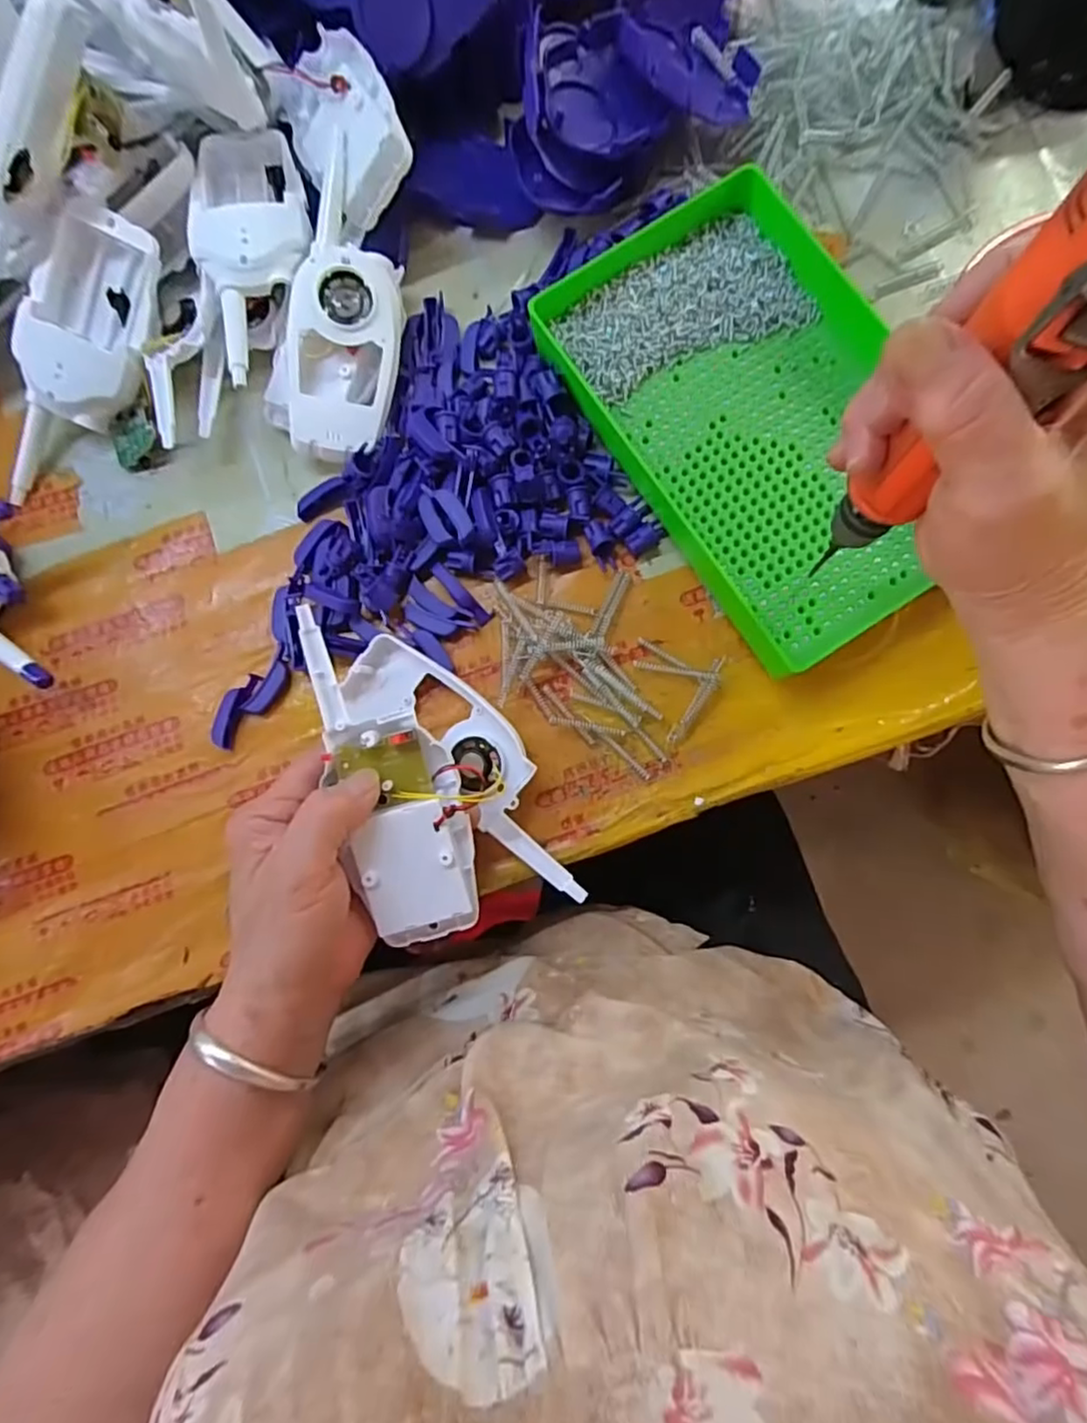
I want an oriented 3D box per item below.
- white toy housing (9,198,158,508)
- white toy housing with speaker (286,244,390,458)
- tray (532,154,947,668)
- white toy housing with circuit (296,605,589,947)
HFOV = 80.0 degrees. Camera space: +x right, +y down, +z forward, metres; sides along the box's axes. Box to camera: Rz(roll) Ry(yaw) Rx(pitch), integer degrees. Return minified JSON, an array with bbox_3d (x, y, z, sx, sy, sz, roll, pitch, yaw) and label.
[{"bbox_3d":[-0.263,-0.195,0.364,0.059,0.033,0.159,29,100,7],"label":"white toy housing"},{"bbox_3d":[-0.115,-0.198,0.362,0.063,0.038,0.109,9,84,6],"label":"white toy housing with speaker"},{"bbox_3d":[0.118,-0.158,0.346,0.145,0.022,0.240,-33,82,-2],"label":"tray"},{"bbox_3d":[-0.054,0.029,0.322,0.090,0.058,0.153,-18,82,2],"label":"white toy housing with circuit"}]

